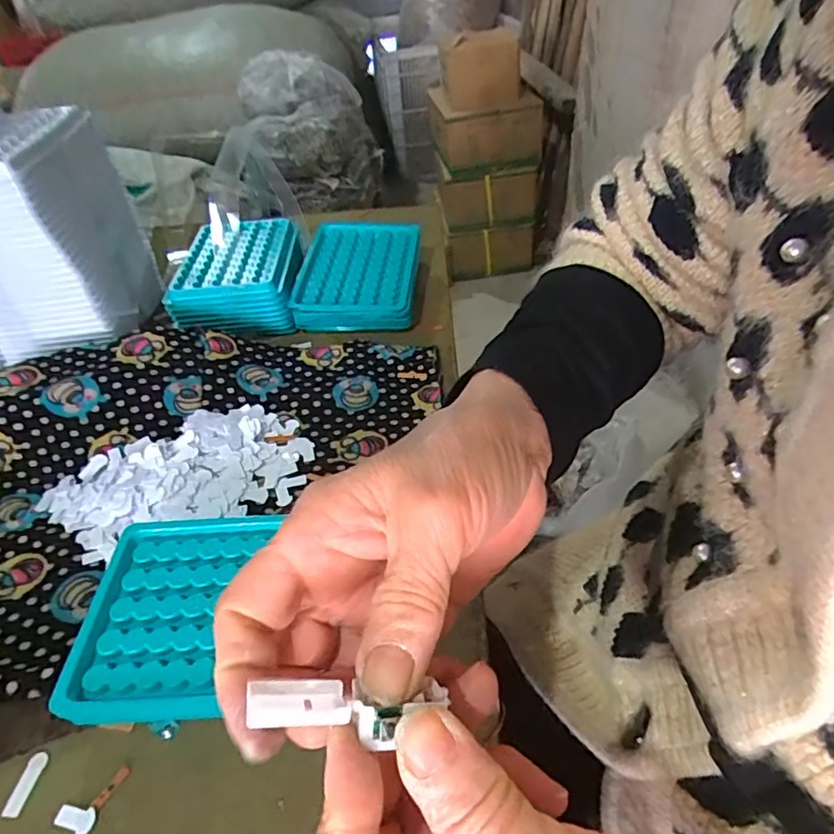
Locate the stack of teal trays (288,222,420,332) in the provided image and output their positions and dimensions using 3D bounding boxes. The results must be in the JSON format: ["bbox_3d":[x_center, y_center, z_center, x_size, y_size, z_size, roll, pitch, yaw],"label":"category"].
[{"bbox_3d":[-0.050,-0.130,0.503,0.098,0.028,0.132,0,43,7],"label":"stack of teal trays"}]

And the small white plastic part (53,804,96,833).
[{"bbox_3d":[-0.138,0.161,0.228,0.017,0.004,0.010,8,45,13],"label":"small white plastic part"}]

